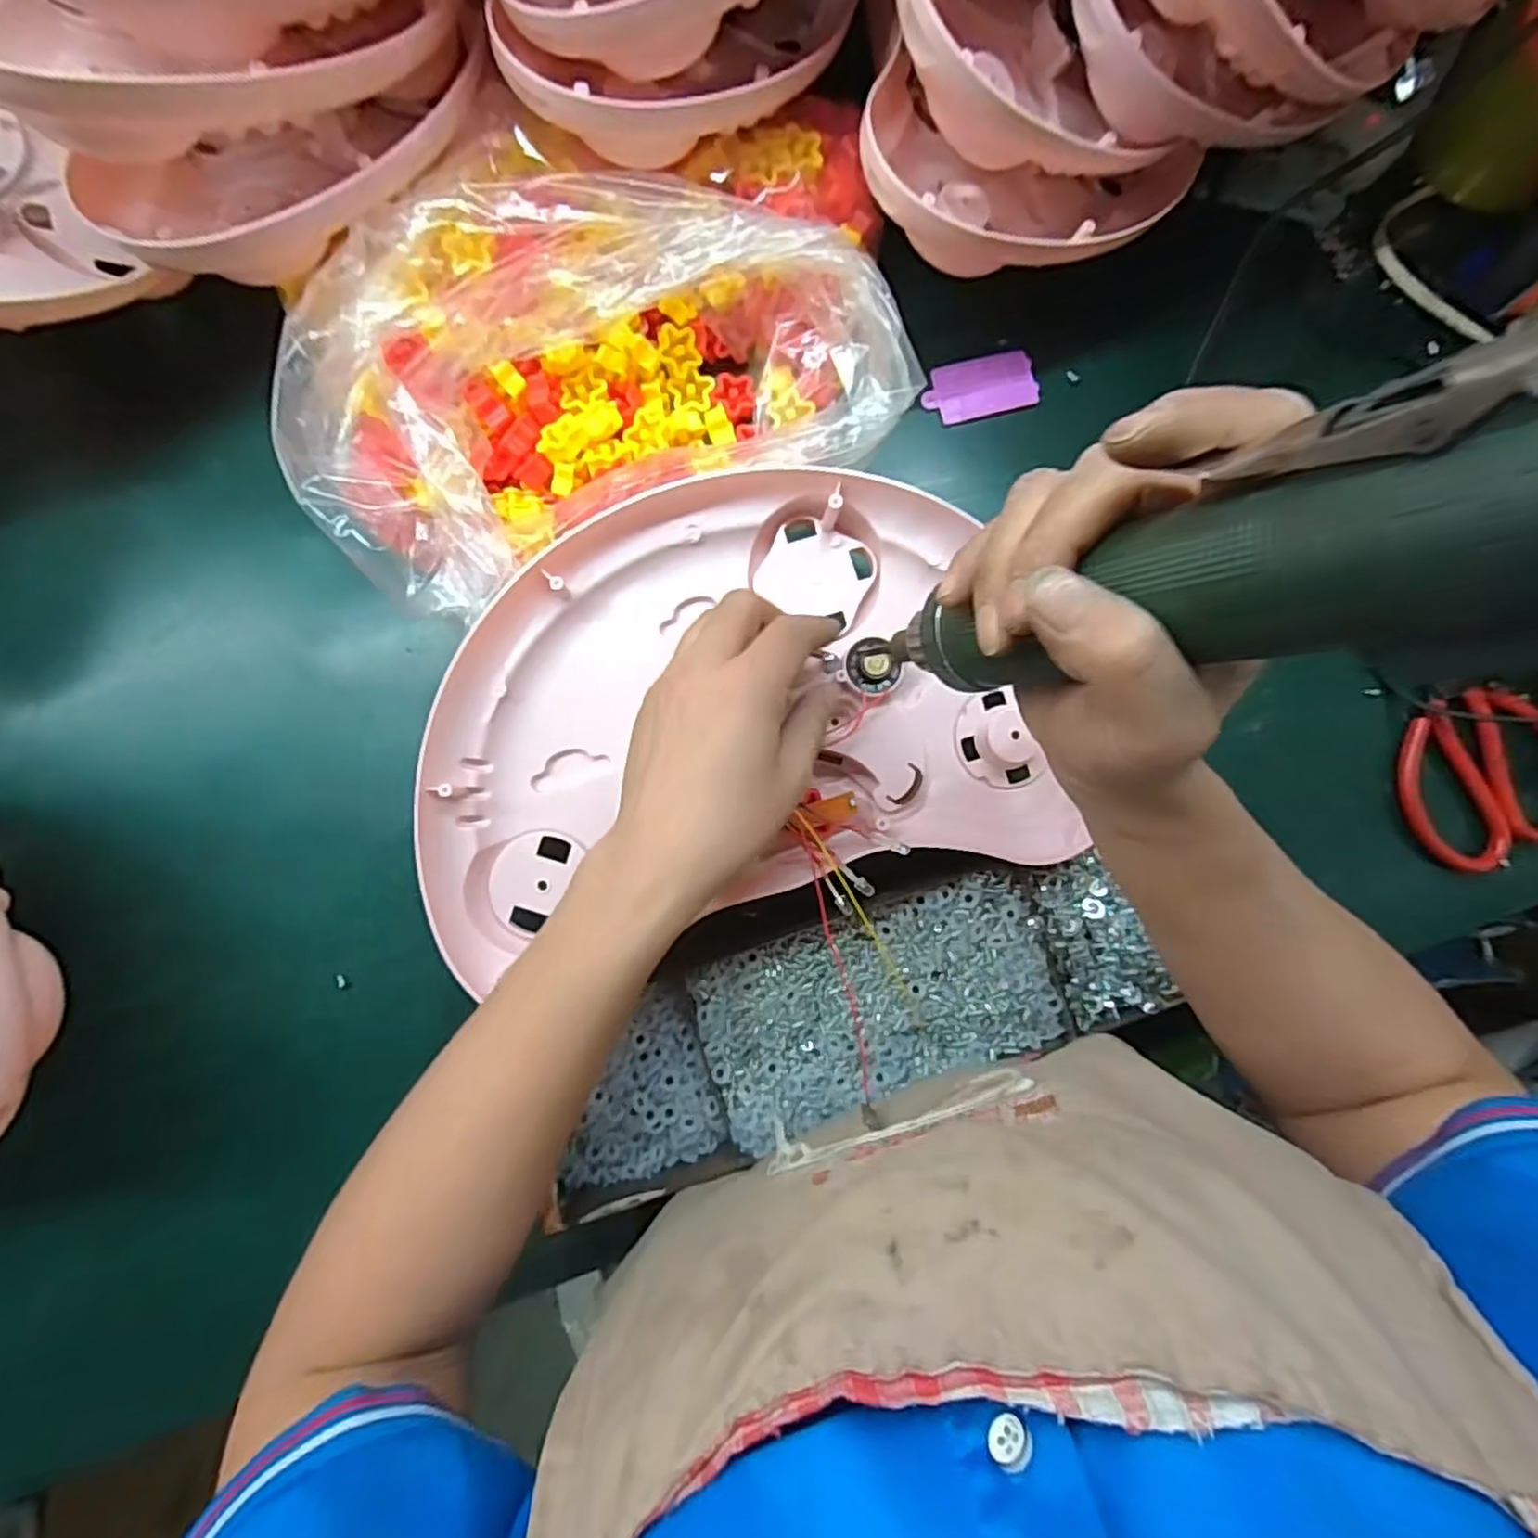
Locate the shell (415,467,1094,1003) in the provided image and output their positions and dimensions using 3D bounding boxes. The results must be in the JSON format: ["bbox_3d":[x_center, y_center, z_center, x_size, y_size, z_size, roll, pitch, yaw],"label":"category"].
[{"bbox_3d":[-0.024,-0.033,0.359,0.302,0.040,0.216,-14,87,-4],"label":"shell"}]

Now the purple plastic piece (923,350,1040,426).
[{"bbox_3d":[0.125,-0.227,0.425,0.066,0.007,0.034,-14,87,-4],"label":"purple plastic piece"}]

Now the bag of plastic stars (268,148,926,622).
[{"bbox_3d":[-0.092,-0.207,0.365,0.281,0.071,0.190,-25,88,-5],"label":"bag of plastic stars"}]

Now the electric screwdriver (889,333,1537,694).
[{"bbox_3d":[0.109,-0.043,0.169,0.048,0.176,0.042,12,85,-27],"label":"electric screwdriver"}]

